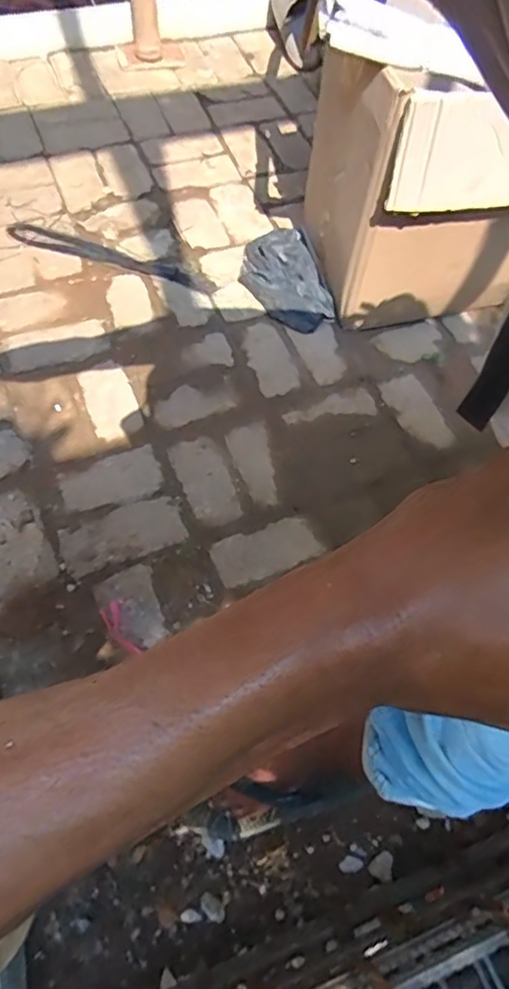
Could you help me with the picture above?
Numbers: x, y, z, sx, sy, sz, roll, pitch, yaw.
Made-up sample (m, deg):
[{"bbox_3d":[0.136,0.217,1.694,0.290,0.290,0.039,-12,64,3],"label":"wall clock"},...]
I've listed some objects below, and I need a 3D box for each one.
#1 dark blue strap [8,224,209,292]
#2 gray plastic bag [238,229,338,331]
[{"bbox_3d":[-0.323,-0.513,1.259,0.456,0.008,0.056,18,63,6],"label":"dark blue strap"},{"bbox_3d":[0.058,-0.467,1.238,0.163,0.049,0.295,-10,64,-9],"label":"gray plastic bag"}]

